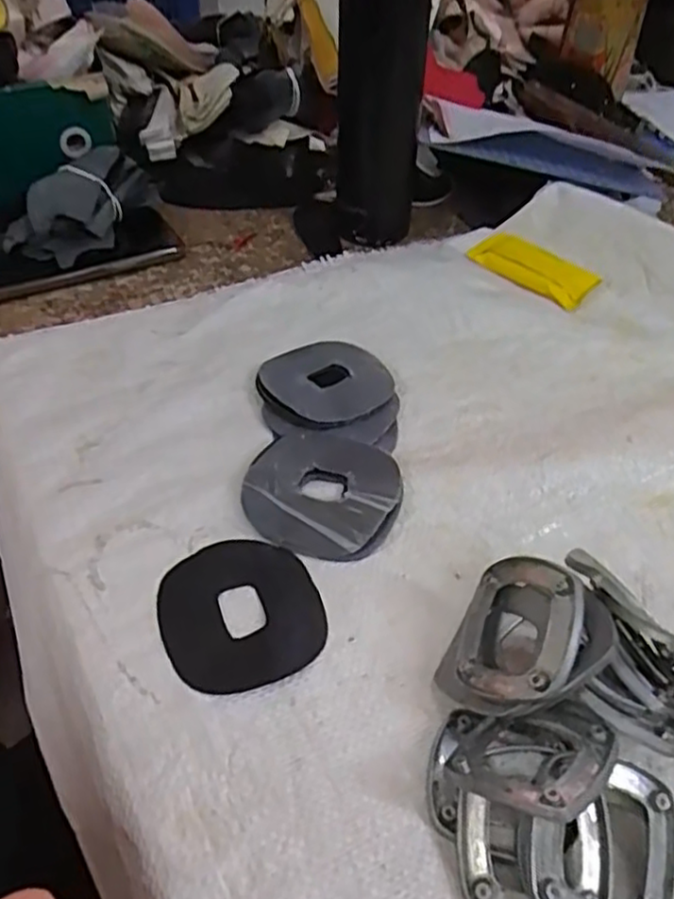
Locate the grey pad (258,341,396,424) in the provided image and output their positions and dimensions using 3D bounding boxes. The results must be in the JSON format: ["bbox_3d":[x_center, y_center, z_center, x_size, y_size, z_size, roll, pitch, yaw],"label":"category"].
[{"bbox_3d":[-0.007,-0.046,0.456,0.081,0.011,0.076,-27,53,-26],"label":"grey pad"}]

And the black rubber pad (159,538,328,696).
[{"bbox_3d":[-0.047,0.077,0.344,0.075,0.004,0.080,-14,48,-16],"label":"black rubber pad"}]

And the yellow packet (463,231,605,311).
[{"bbox_3d":[0.153,-0.146,0.562,0.100,0.013,0.044,35,54,27],"label":"yellow packet"}]

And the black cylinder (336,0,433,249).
[{"bbox_3d":[0.033,-0.273,0.537,0.067,0.218,0.065,4,46,1],"label":"black cylinder"}]

